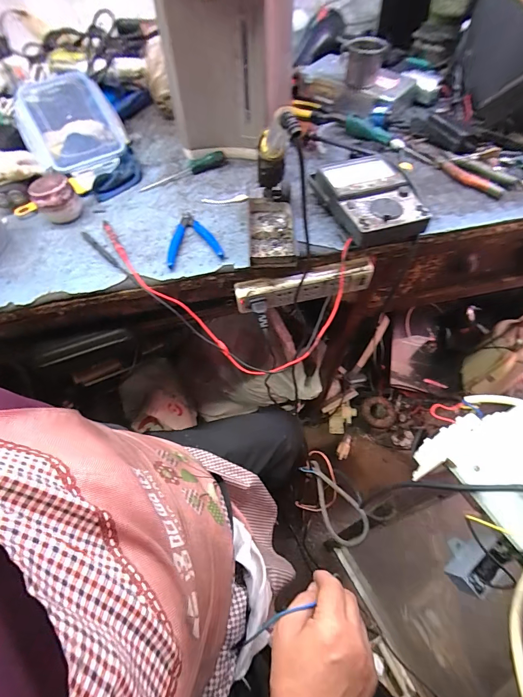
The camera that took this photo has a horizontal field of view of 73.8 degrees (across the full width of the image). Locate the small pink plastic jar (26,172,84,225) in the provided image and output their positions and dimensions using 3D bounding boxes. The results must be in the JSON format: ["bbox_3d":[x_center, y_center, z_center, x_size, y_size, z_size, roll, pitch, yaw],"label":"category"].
[{"bbox_3d":[-0.313,-0.231,0.540,0.058,0.059,0.054,-1,57,1],"label":"small pink plastic jar"}]

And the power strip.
[{"bbox_3d":[0.066,-0.096,0.543,0.212,0.052,0.026,-12,58,-6],"label":"power strip"}]

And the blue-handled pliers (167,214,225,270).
[{"bbox_3d":[-0.107,-0.165,0.522,0.080,0.014,0.107,-15,58,-8],"label":"blue-handled pliers"}]

